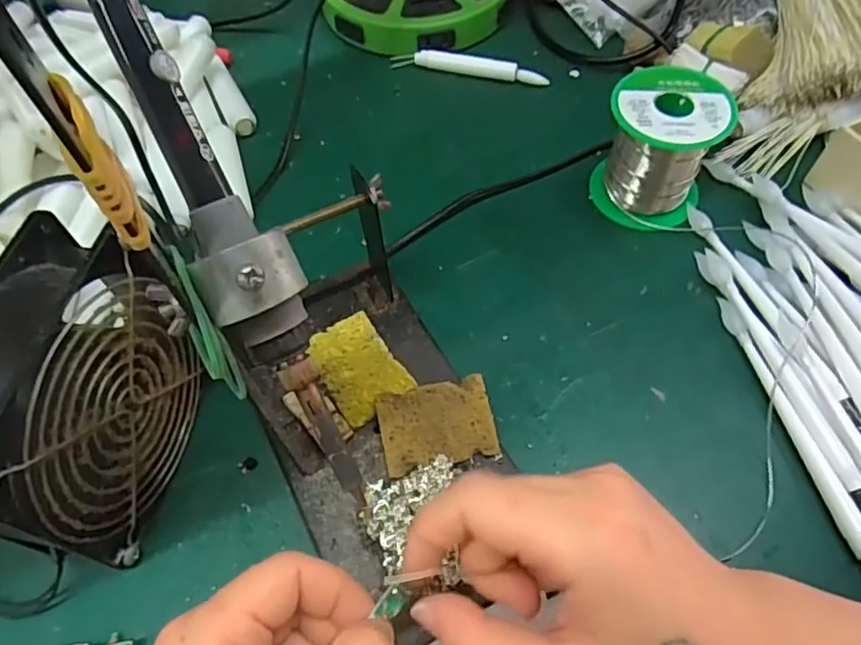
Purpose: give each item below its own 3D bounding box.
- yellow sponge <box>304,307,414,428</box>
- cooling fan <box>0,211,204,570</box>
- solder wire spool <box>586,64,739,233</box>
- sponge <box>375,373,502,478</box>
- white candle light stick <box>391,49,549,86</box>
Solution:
[{"bbox_3d":[-0.039,0.024,0.321,0.039,0.007,0.056,-30,62,-16],"label":"yellow sponge"},{"bbox_3d":[-0.148,0.038,0.259,0.045,0.121,0.109,11,60,8],"label":"cooling fan"},{"bbox_3d":[0.139,-0.105,0.370,0.067,0.072,0.060,25,63,16],"label":"solder wire spool"},{"bbox_3d":[0.003,0.050,0.298,0.055,0.004,0.039,-12,76,-7],"label":"sponge"},{"bbox_3d":[0.030,-0.195,0.458,0.118,0.012,0.013,11,59,8],"label":"white candle light stick"}]

